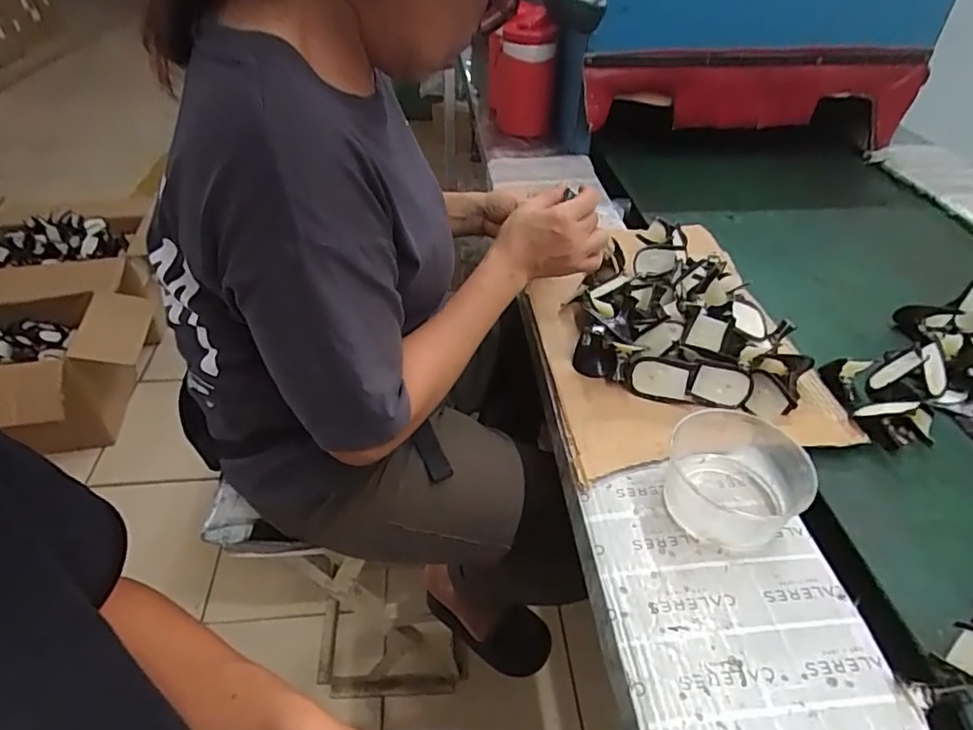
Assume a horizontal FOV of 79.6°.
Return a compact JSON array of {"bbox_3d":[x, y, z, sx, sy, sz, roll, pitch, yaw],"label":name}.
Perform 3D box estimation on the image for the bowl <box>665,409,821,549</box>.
[{"bbox_3d":[0.219,0.100,0.518,0.111,0.063,0.102,2,41,-1],"label":"bowl"}]

